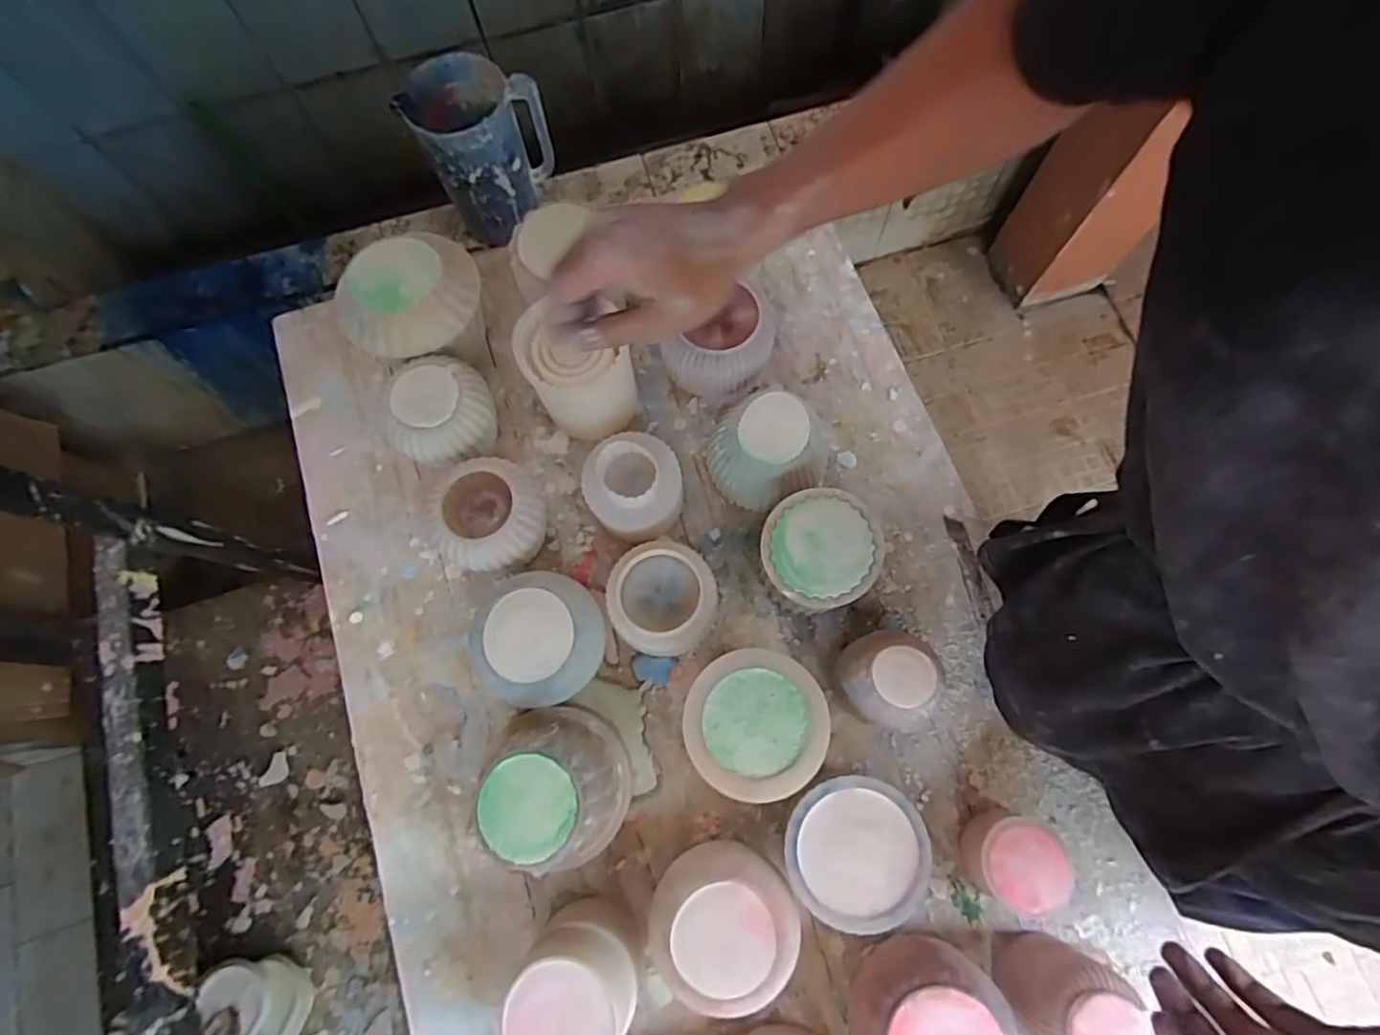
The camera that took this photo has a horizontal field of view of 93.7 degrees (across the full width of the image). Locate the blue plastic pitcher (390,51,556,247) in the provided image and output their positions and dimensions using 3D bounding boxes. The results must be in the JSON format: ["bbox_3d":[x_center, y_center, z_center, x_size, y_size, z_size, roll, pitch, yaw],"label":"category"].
[{"bbox_3d":[-0.337,-0.613,1.070,0.188,0.249,0.181,0,74,2],"label":"blue plastic pitcher"}]

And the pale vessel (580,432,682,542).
[{"bbox_3d":[-0.048,-0.024,0.575,0.083,0.077,0.079,0,74,2],"label":"pale vessel"}]

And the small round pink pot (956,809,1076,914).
[{"bbox_3d":[0.246,0.261,0.493,0.061,0.052,0.061,0,74,2],"label":"small round pink pot"}]

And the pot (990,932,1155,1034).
[{"bbox_3d":[0.262,0.341,0.455,0.073,0.077,0.073,0,74,2],"label":"pot"}]

